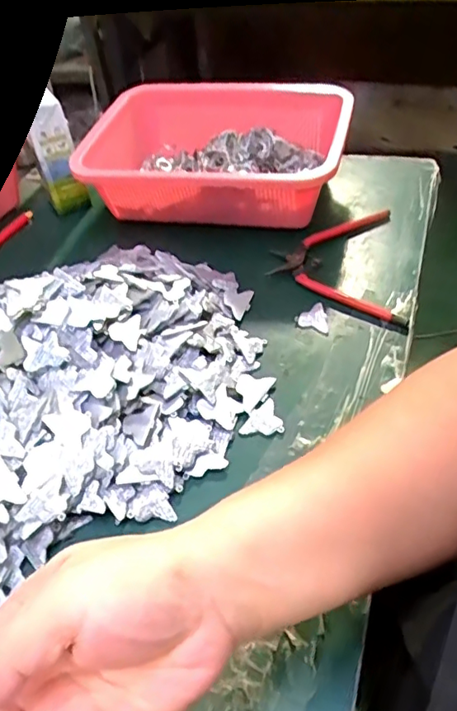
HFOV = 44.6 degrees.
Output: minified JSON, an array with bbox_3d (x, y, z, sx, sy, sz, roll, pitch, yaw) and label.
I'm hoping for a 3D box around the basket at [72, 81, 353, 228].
[{"bbox_3d":[-0.007,-0.210,0.588,0.258,0.085,0.187,8,48,13],"label":"basket"}]

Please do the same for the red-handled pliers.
[{"bbox_3d":[0.096,-0.084,0.507,0.114,0.012,0.154,0,46,5],"label":"red-handled pliers"}]

